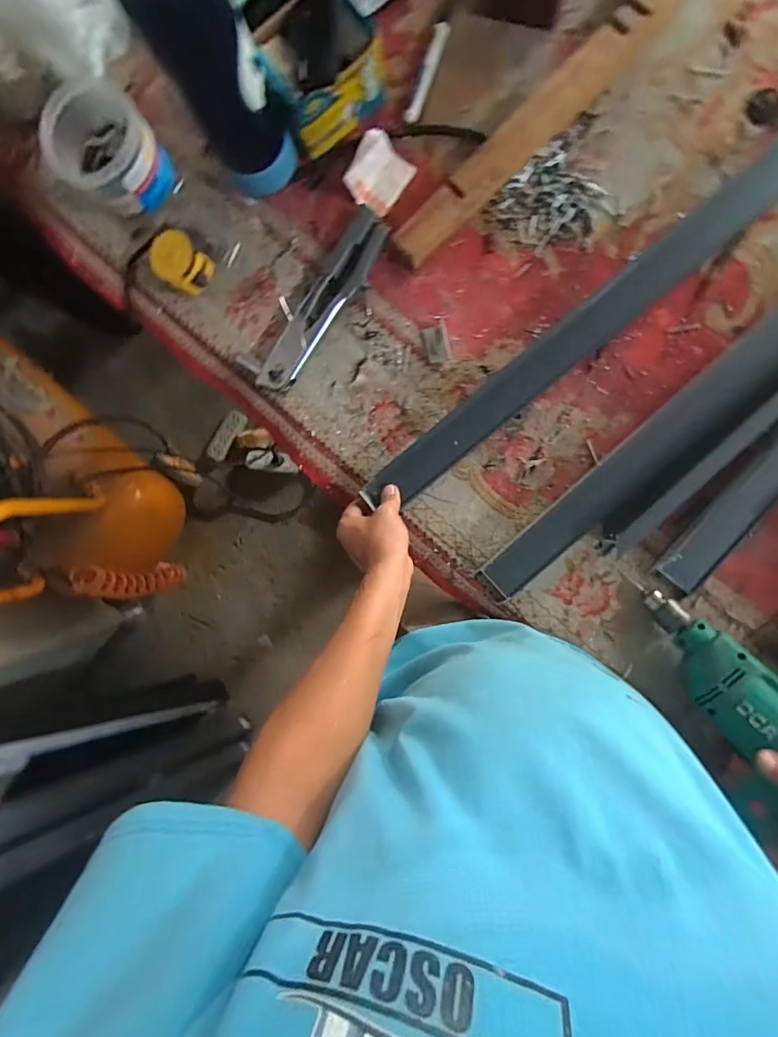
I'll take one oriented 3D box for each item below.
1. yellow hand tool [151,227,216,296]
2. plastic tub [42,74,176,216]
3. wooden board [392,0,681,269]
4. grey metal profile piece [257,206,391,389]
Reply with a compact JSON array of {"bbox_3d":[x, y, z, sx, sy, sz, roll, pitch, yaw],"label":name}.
[{"bbox_3d":[-0.259,-0.320,0.587,0.059,0.045,0.063,41,96,6],"label":"yellow hand tool"},{"bbox_3d":[-0.348,-0.457,0.603,0.123,0.097,0.119,43,97,6],"label":"plastic tub"},{"bbox_3d":[0.169,-0.460,0.556,0.411,0.033,0.053,-43,85,7],"label":"wooden board"},{"bbox_3d":[-0.081,-0.268,0.592,0.050,0.031,0.241,34,96,7],"label":"grey metal profile piece"}]

